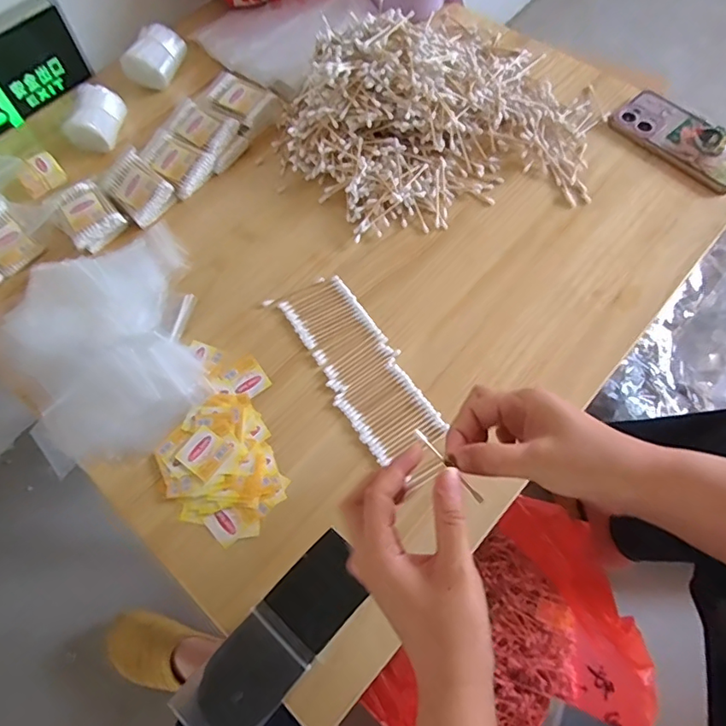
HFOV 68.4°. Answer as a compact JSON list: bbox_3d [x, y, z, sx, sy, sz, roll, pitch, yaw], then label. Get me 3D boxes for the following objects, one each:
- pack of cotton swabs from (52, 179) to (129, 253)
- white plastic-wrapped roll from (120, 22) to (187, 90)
[{"bbox_3d":[-0.308,-0.164,0.600,0.058,0.024,0.080,-39,68,-15],"label":"pack of cotton swabs"},{"bbox_3d":[-0.276,-0.408,0.710,0.059,0.043,0.078,16,65,11],"label":"white plastic-wrapped roll"}]

